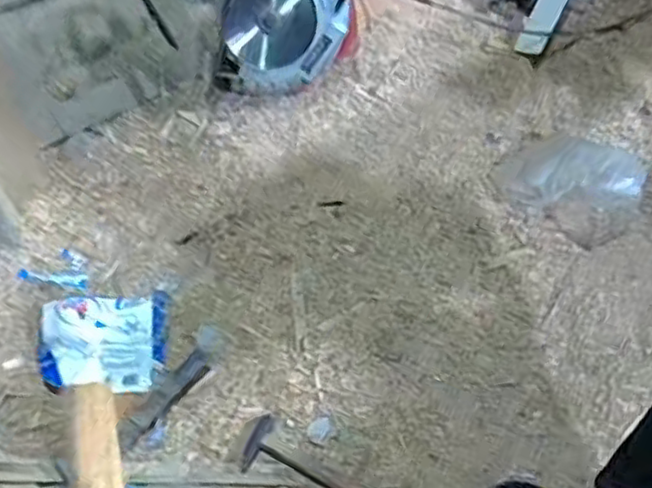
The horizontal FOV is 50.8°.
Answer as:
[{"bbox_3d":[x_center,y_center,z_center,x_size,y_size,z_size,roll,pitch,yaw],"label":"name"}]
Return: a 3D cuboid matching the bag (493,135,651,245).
[{"bbox_3d":[0.380,-0.107,1.050,0.208,0.052,0.194,29,58,19],"label":"bag"}]

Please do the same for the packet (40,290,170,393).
[{"bbox_3d":[-0.290,0.123,0.894,0.156,0.021,0.132,-2,53,-3],"label":"packet"}]

